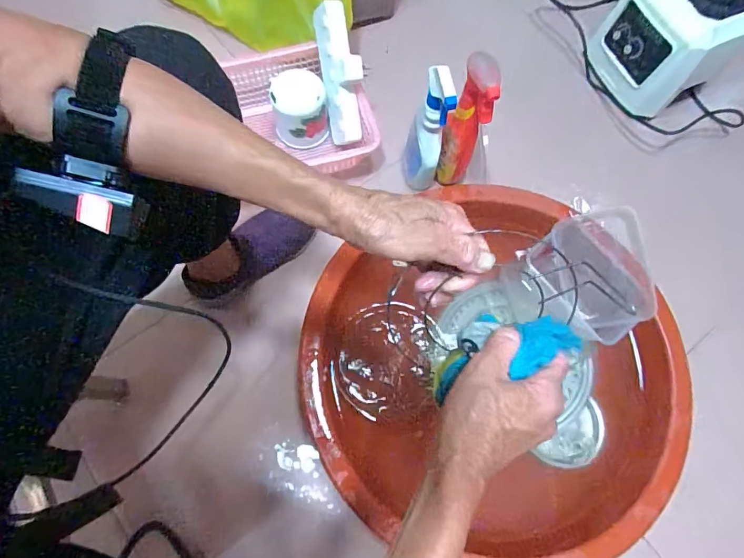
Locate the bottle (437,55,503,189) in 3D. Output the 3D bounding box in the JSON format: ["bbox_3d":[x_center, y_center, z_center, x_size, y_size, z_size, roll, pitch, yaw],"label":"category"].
[{"bbox_3d":[0.148,-0.244,0.675,0.051,0.226,0.086,8,73,1],"label":"bottle"}]

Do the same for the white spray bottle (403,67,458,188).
[{"bbox_3d":[0.090,-0.241,0.704,0.057,0.242,0.092,10,73,1],"label":"white spray bottle"}]

